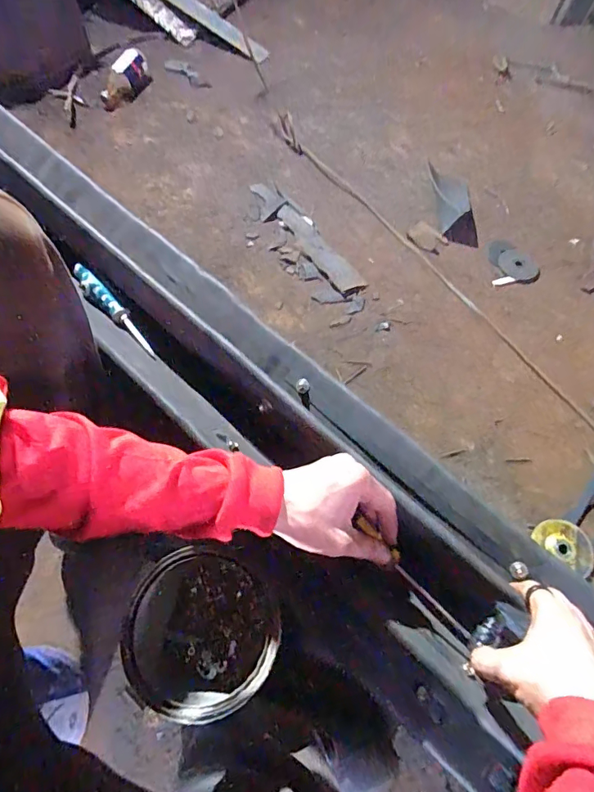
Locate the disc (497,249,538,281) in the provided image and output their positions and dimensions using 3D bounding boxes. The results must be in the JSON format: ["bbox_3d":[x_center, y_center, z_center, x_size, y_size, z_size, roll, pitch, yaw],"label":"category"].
[{"bbox_3d":[0.475,-0.283,0.994,0.080,0.004,0.080,0,66,-1],"label":"disc"}]

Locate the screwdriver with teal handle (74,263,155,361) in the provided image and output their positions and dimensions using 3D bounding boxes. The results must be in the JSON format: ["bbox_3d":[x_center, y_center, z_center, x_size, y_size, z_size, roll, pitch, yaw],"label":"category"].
[{"bbox_3d":[-0.225,-0.108,0.564,0.019,0.029,0.155,-41,72,-20],"label":"screwdriver with teal handle"}]

